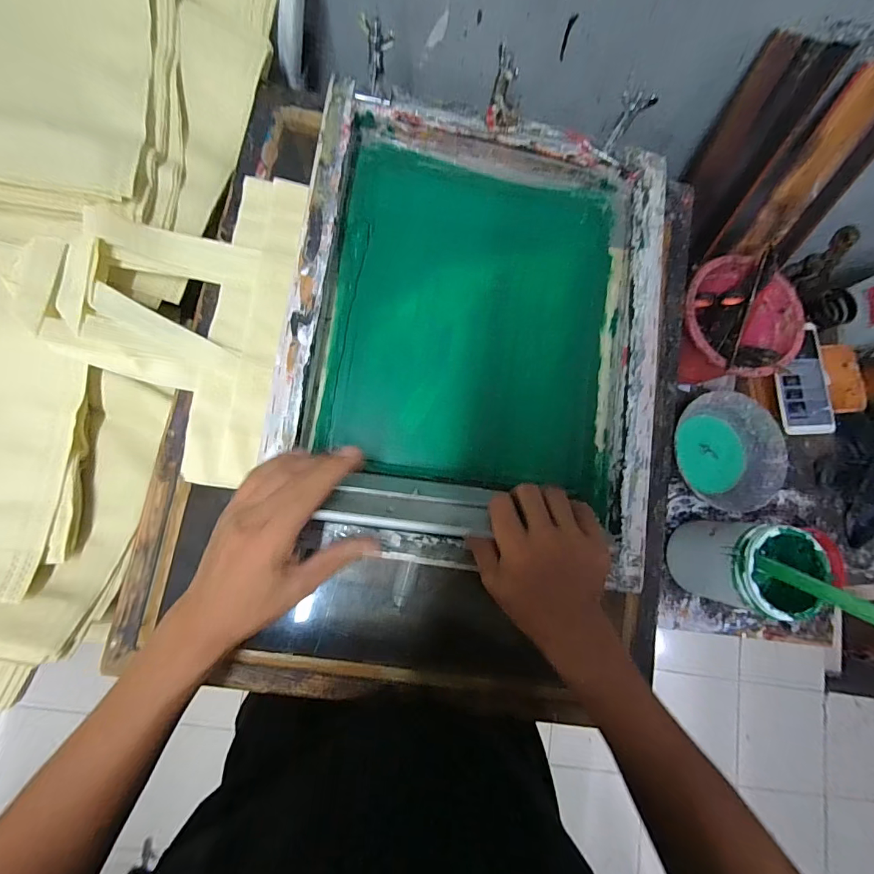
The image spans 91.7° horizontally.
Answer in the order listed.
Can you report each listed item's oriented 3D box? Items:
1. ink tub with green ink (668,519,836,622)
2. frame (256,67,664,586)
[{"bbox_3d":[0.366,0.152,0.516,0.092,0.148,0.094,1,84,-7],"label":"ink tub with green ink"},{"bbox_3d":[0.042,-0.100,0.416,0.344,0.049,0.425,8,83,-6],"label":"frame"}]

